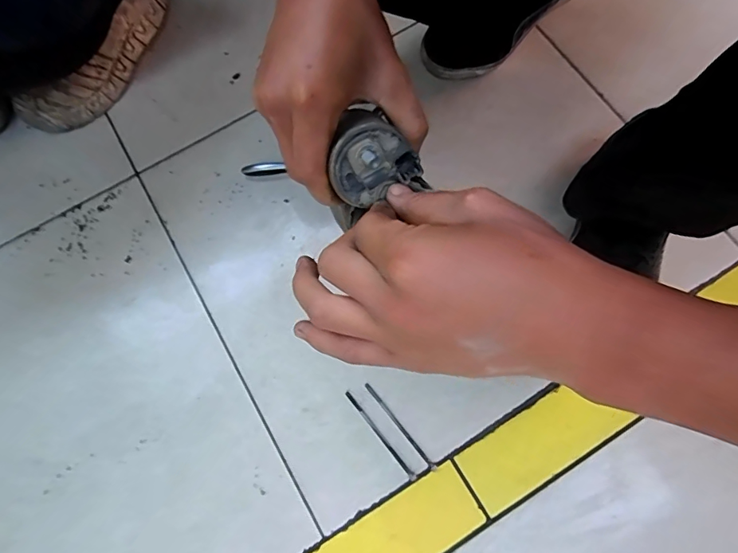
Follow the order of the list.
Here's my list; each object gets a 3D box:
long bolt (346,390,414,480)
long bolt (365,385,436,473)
[{"bbox_3d":[0.012,0.182,0.522,0.007,0.004,0.121,-38,77,-9],"label":"long bolt"},{"bbox_3d":[0.035,0.171,0.522,0.006,0.004,0.120,-39,77,-9],"label":"long bolt"}]

